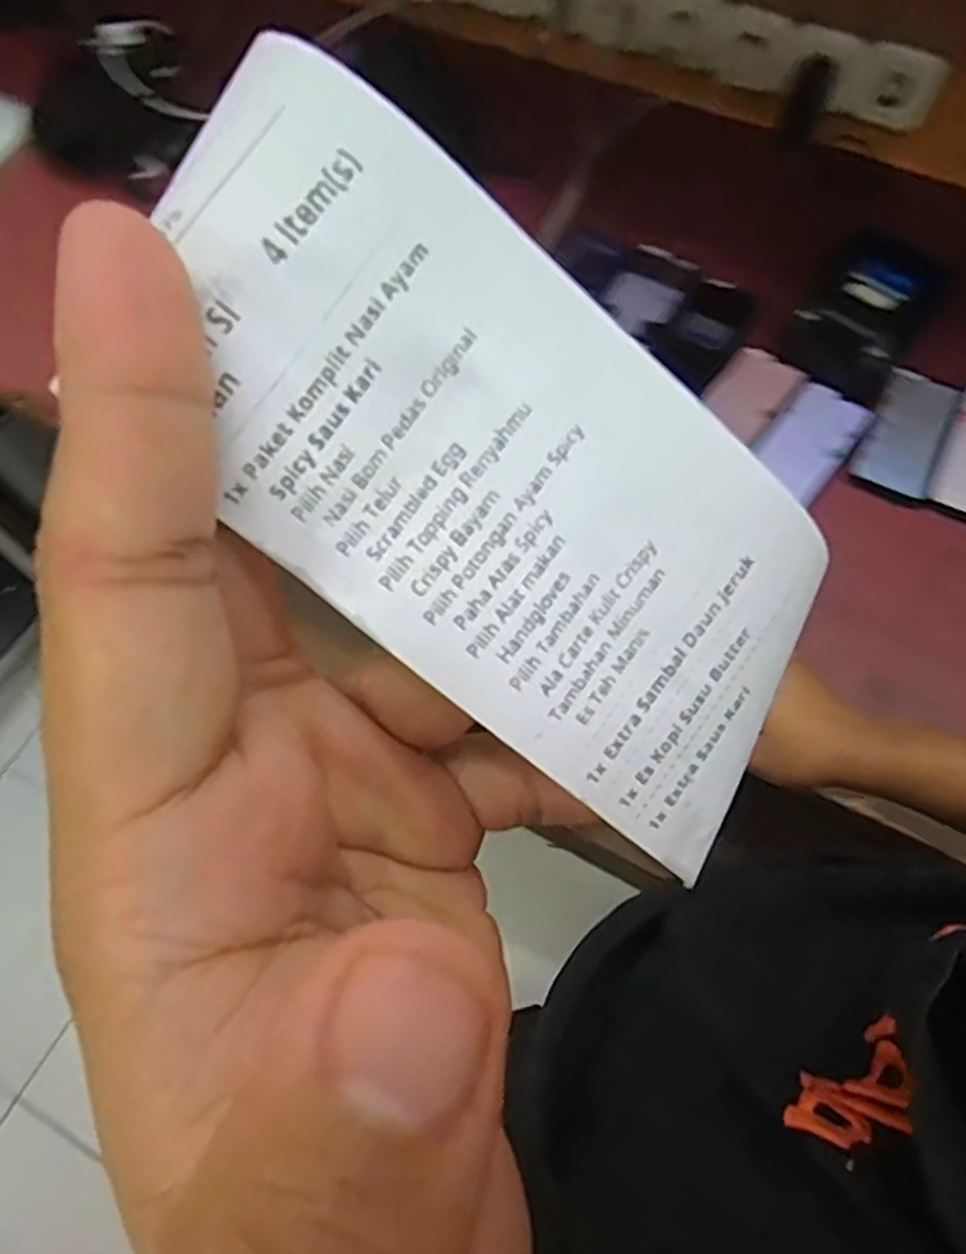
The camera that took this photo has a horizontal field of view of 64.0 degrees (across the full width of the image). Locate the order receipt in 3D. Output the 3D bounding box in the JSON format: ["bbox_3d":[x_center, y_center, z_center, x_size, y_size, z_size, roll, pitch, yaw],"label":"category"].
[{"bbox_3d":[0.004,-0.019,0.108,0.114,0.008,0.055,39,87,-12],"label":"order receipt"}]

